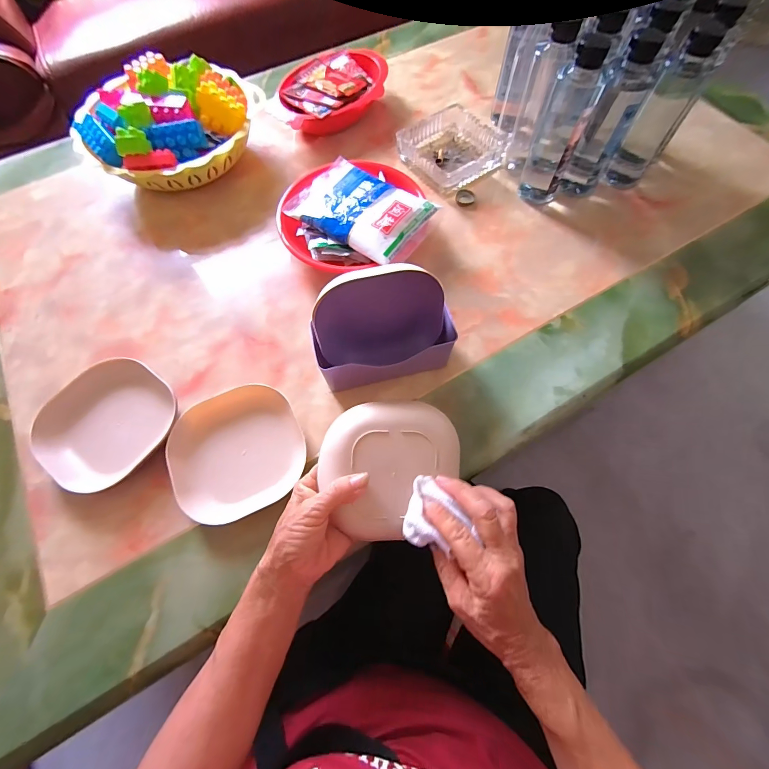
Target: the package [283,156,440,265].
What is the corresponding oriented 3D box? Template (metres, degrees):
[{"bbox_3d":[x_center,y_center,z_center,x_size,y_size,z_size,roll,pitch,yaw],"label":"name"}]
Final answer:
[{"bbox_3d":[-0.029,-0.221,0.465,0.164,0.023,0.107,33,71,15],"label":"package"}]

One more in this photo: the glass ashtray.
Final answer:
[{"bbox_3d":[0.103,-0.353,0.557,0.139,0.033,0.132,-37,70,-14],"label":"glass ashtray"}]

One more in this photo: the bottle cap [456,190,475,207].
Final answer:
[{"bbox_3d":[0.116,-0.267,0.534,0.026,0.010,0.026,12,67,7],"label":"bottle cap"}]

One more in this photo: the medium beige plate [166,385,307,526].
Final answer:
[{"bbox_3d":[-0.151,0.069,0.385,0.124,0.022,0.125,-26,68,-10],"label":"medium beige plate"}]

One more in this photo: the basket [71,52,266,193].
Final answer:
[{"bbox_3d":[-0.302,-0.361,0.530,0.237,0.103,0.210,-11,66,-4],"label":"basket"}]

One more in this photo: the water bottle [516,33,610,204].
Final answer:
[{"bbox_3d":[0.219,-0.317,0.466,0.055,0.173,0.047,21,68,10],"label":"water bottle"}]

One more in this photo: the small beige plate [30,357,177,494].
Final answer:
[{"bbox_3d":[-0.289,0.042,0.395,0.126,0.030,0.129,37,72,16],"label":"small beige plate"}]

